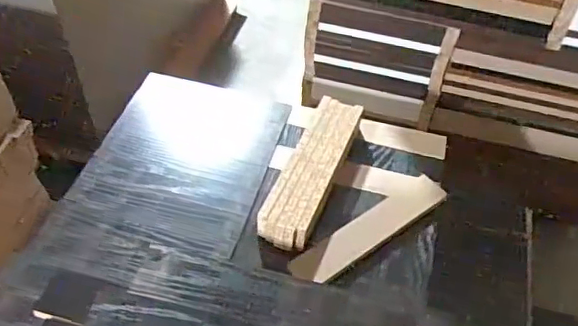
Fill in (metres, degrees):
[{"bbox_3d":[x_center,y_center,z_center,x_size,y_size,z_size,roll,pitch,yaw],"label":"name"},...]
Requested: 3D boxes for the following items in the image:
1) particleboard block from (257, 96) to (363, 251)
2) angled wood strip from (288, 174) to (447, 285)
[{"bbox_3d":[0.042,0.004,0.935,0.090,0.050,0.303,19,51,13],"label":"particleboard block"},{"bbox_3d":[0.133,0.107,0.906,0.299,0.019,0.062,-28,56,-25],"label":"angled wood strip"}]

